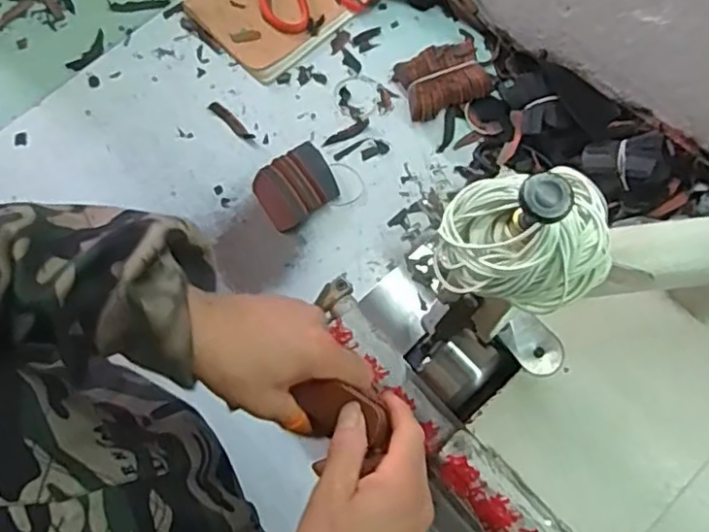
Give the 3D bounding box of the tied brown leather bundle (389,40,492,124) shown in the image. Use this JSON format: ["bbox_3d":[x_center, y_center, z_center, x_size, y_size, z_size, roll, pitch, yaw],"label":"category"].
[{"bbox_3d":[0.094,-0.202,0.717,0.091,0.028,0.066,-22,73,-5],"label":"tied brown leather bundle"}]

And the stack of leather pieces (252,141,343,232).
[{"bbox_3d":[-0.061,-0.082,0.683,0.079,0.017,0.069,-33,74,-8],"label":"stack of leather pieces"}]

